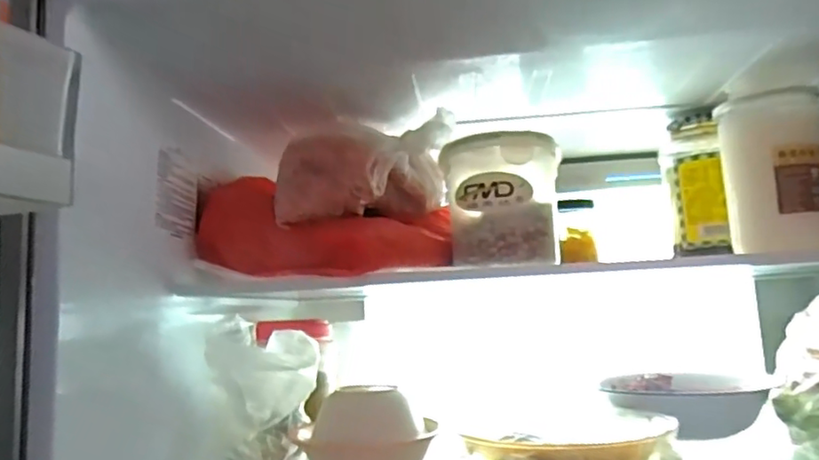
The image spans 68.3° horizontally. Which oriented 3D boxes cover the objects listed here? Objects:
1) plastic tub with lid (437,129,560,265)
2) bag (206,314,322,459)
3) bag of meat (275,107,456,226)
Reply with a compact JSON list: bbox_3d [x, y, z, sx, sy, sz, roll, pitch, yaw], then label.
[{"bbox_3d":[0.080,-0.023,0.535,0.089,0.109,0.077,-9,-9,35],"label":"plastic tub with lid"},{"bbox_3d":[-0.128,0.142,0.531,0.090,0.139,0.068,-2,31,-13],"label":"bag"},{"bbox_3d":[-0.040,-0.053,0.560,0.174,0.090,0.062,0,-8,-26],"label":"bag of meat"}]

